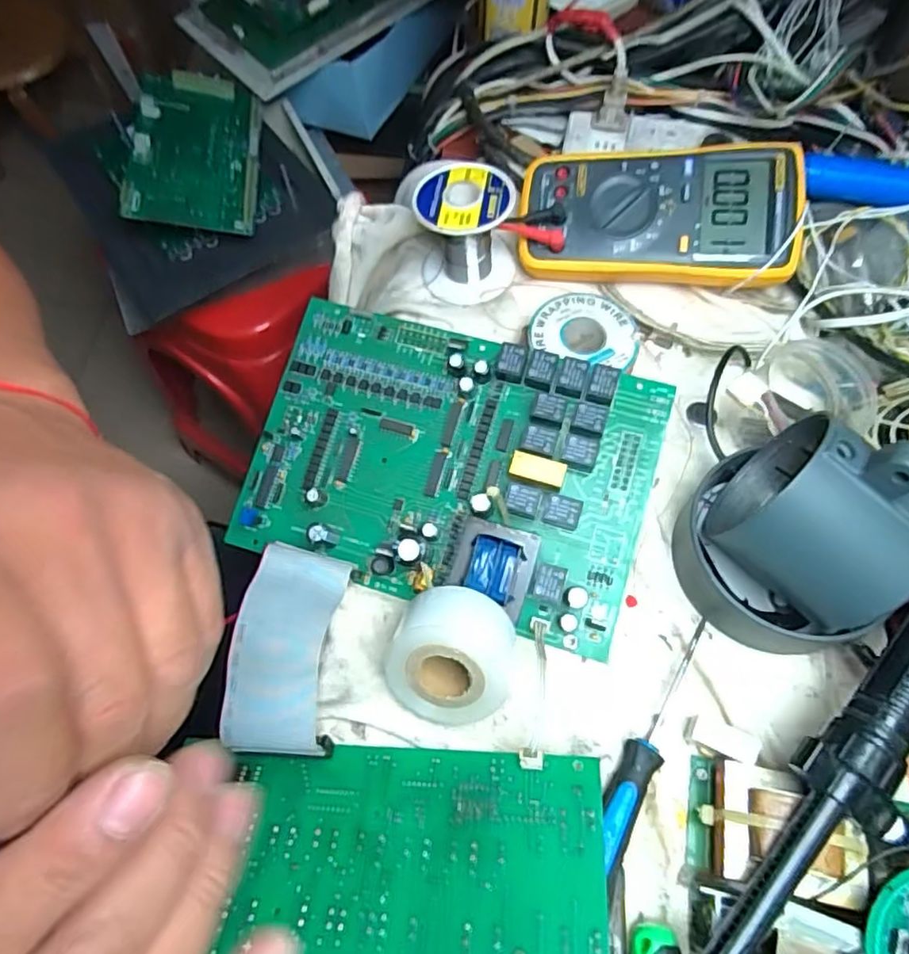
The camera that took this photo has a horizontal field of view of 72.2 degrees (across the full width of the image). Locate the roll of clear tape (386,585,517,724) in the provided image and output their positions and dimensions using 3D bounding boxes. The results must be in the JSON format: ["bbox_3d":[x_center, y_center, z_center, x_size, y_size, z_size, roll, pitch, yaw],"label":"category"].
[{"bbox_3d":[-0.002,0.089,0.307,0.062,0.060,0.034,12,27,9],"label":"roll of clear tape"}]

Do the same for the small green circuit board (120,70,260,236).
[{"bbox_3d":[-0.262,-0.331,0.633,0.116,0.014,0.197,2,69,-16],"label":"small green circuit board"}]

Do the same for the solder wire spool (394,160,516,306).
[{"bbox_3d":[0.006,-0.165,0.417,0.069,0.059,0.062,1,65,2],"label":"solder wire spool"}]

